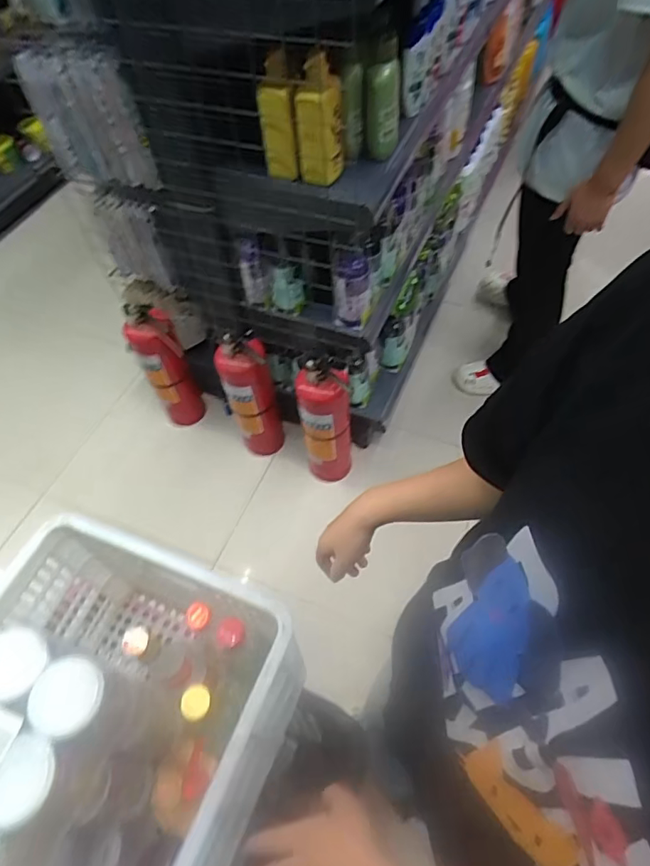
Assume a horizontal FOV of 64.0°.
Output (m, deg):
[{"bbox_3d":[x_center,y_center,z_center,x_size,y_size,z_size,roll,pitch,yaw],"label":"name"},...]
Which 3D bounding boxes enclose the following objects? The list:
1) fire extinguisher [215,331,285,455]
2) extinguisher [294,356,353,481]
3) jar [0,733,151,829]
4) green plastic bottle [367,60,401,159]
[{"bbox_3d":[-0.199,-0.096,1.400,0.118,0.425,0.110,-18,56,-8],"label":"fire extinguisher"},{"bbox_3d":[0.002,-0.025,1.349,0.125,0.425,0.106,-12,56,-4],"label":"extinguisher"},{"bbox_3d":[-0.240,0.339,0.506,0.059,0.215,0.060,-2,55,3],"label":"jar"},{"bbox_3d":[0.102,-0.561,0.911,0.055,0.163,0.053,2,56,6],"label":"green plastic bottle"}]

